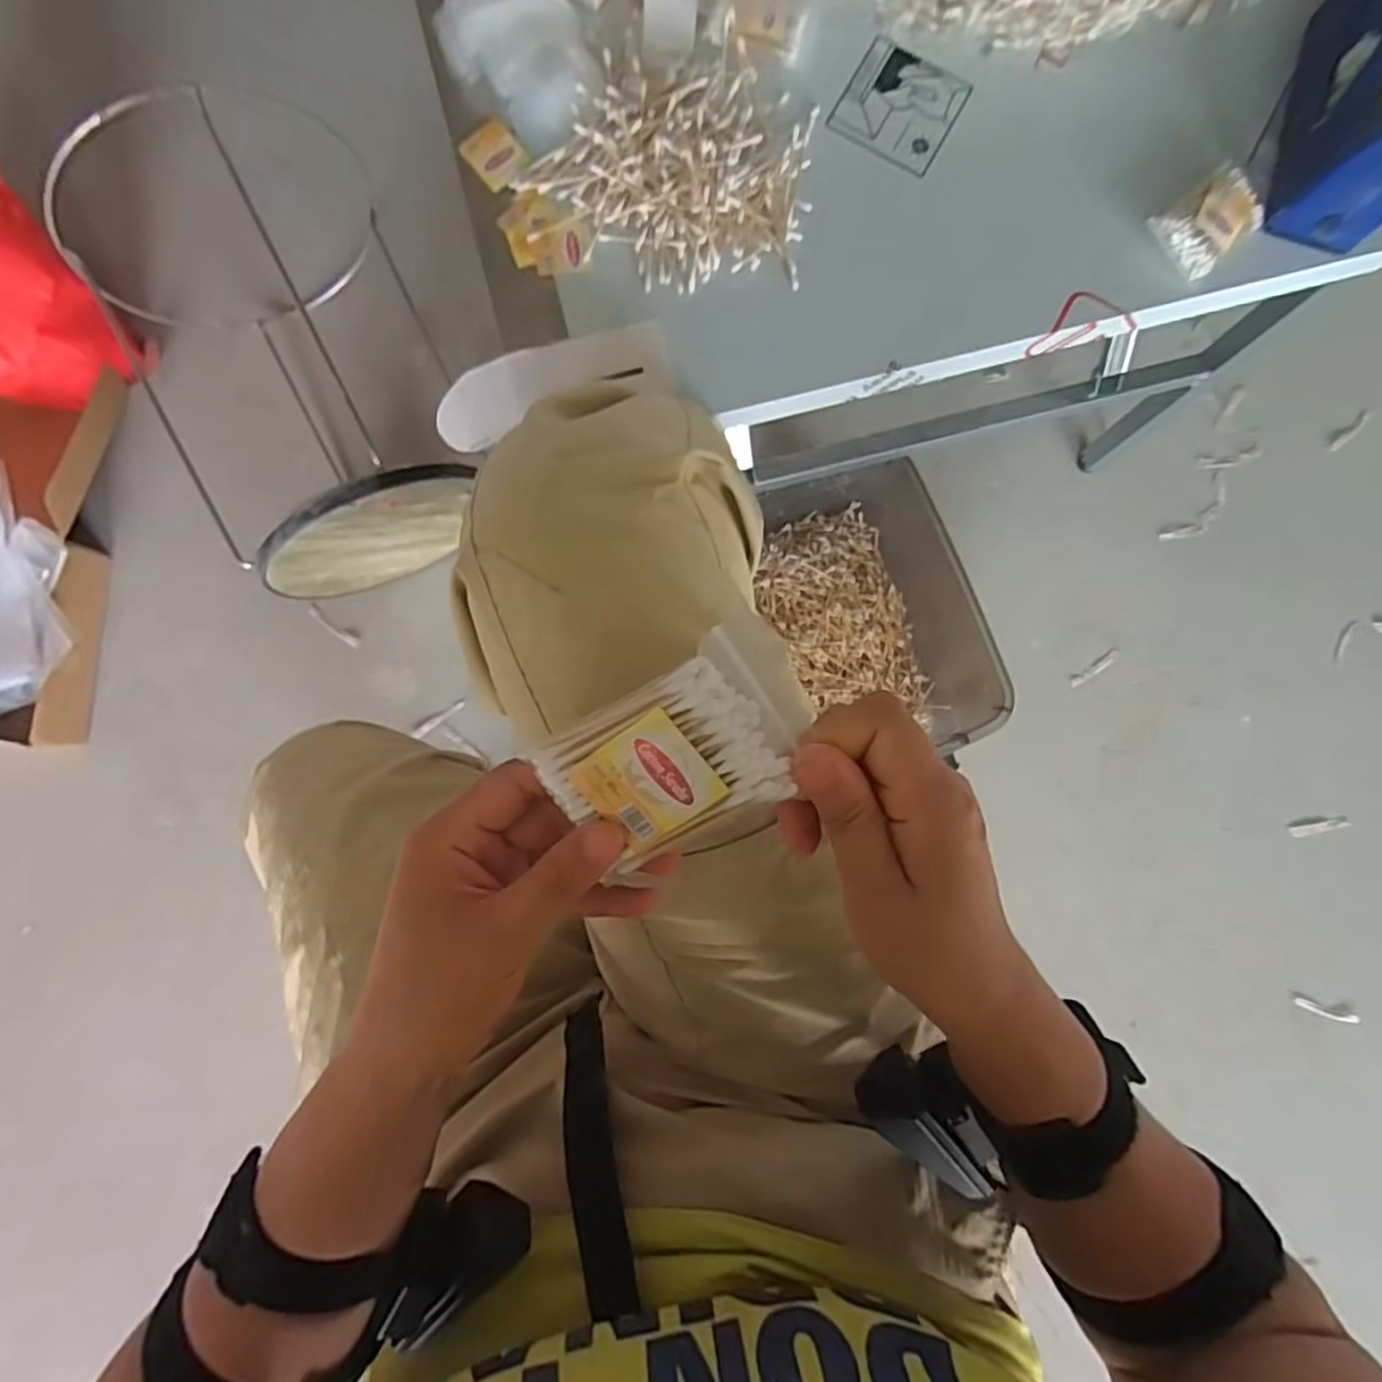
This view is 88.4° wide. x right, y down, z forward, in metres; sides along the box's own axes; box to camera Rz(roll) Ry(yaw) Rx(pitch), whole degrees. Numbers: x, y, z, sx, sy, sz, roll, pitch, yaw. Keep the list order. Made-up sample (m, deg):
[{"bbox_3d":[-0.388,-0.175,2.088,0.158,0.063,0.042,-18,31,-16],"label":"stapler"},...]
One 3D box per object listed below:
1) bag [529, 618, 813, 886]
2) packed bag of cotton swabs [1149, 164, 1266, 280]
[{"bbox_3d":[-0.003,0.022,0.252,0.092,0.015,0.061,-35,98,14],"label":"bag"},{"bbox_3d":[0.403,-0.365,0.550,0.080,0.019,0.056,-39,86,-5],"label":"packed bag of cotton swabs"}]

